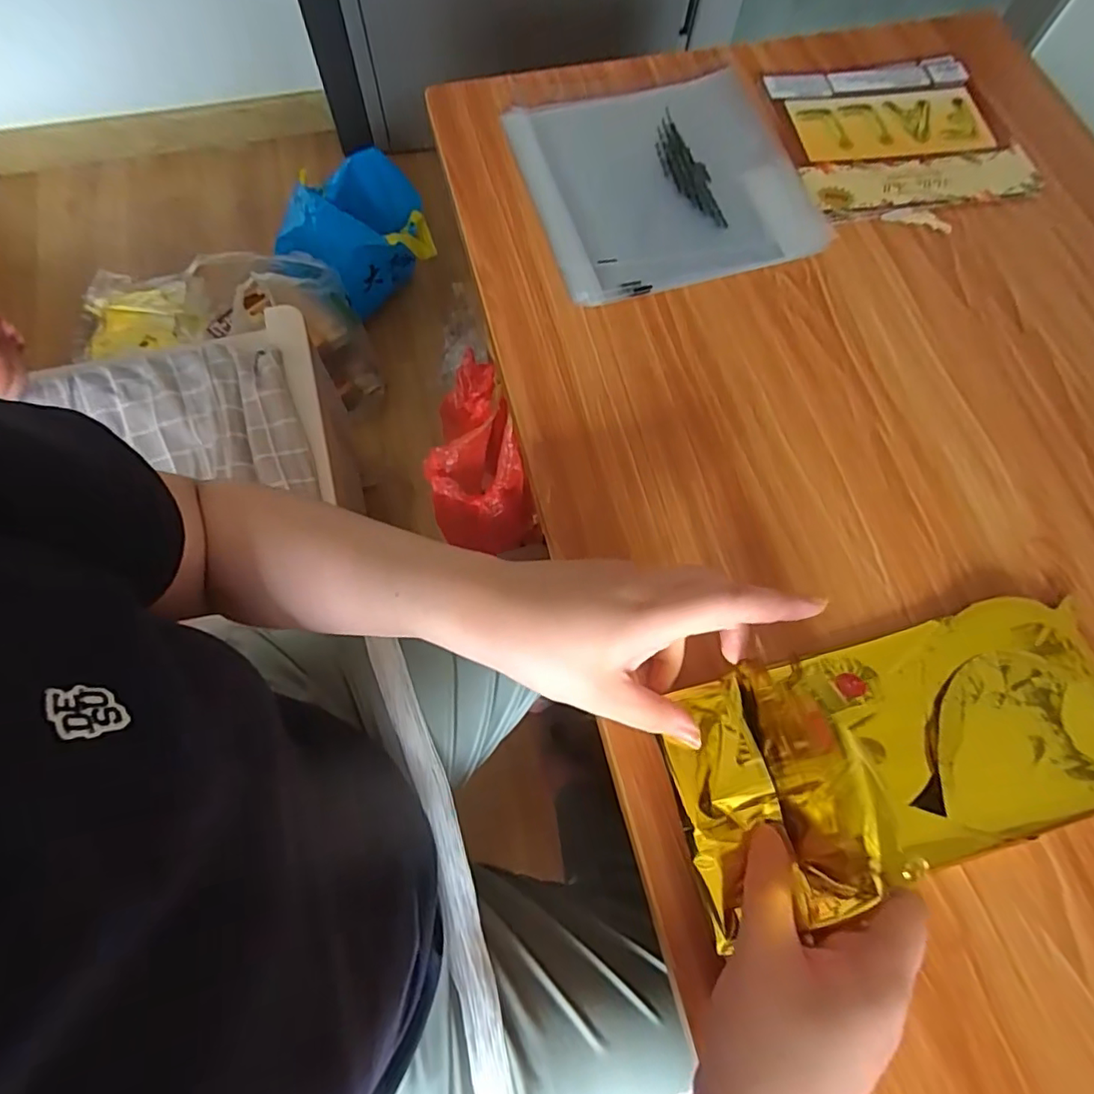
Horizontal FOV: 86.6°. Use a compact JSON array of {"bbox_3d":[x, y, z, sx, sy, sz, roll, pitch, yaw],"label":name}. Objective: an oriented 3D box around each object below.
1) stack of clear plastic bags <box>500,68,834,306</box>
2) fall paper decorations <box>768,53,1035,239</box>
[{"bbox_3d":[0.092,-0.290,0.459,0.207,0.012,0.196,-16,72,-6],"label":"stack of clear plastic bags"},{"bbox_3d":[0.294,-0.339,0.484,0.182,0.008,0.168,-9,71,-4],"label":"fall paper decorations"}]

